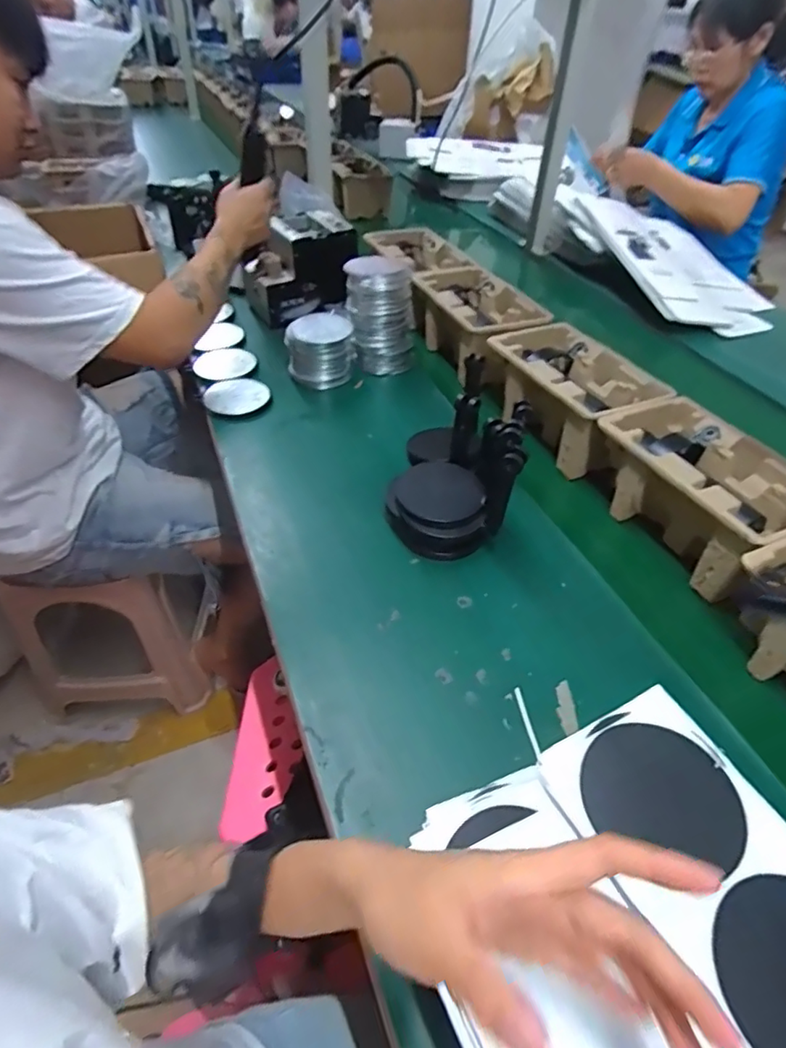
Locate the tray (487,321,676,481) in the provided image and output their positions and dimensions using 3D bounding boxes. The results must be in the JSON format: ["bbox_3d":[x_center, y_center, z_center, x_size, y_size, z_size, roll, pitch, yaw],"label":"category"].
[{"bbox_3d":[0.244,-0.180,0.770,0.144,0.097,0.233,-17,48,-20],"label":"tray"}]

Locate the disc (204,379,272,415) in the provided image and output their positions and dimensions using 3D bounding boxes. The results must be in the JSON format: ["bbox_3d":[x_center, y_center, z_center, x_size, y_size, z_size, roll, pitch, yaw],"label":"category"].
[{"bbox_3d":[-0.235,-0.195,0.830,0.094,0.010,0.086,-5,50,6],"label":"disc"}]

